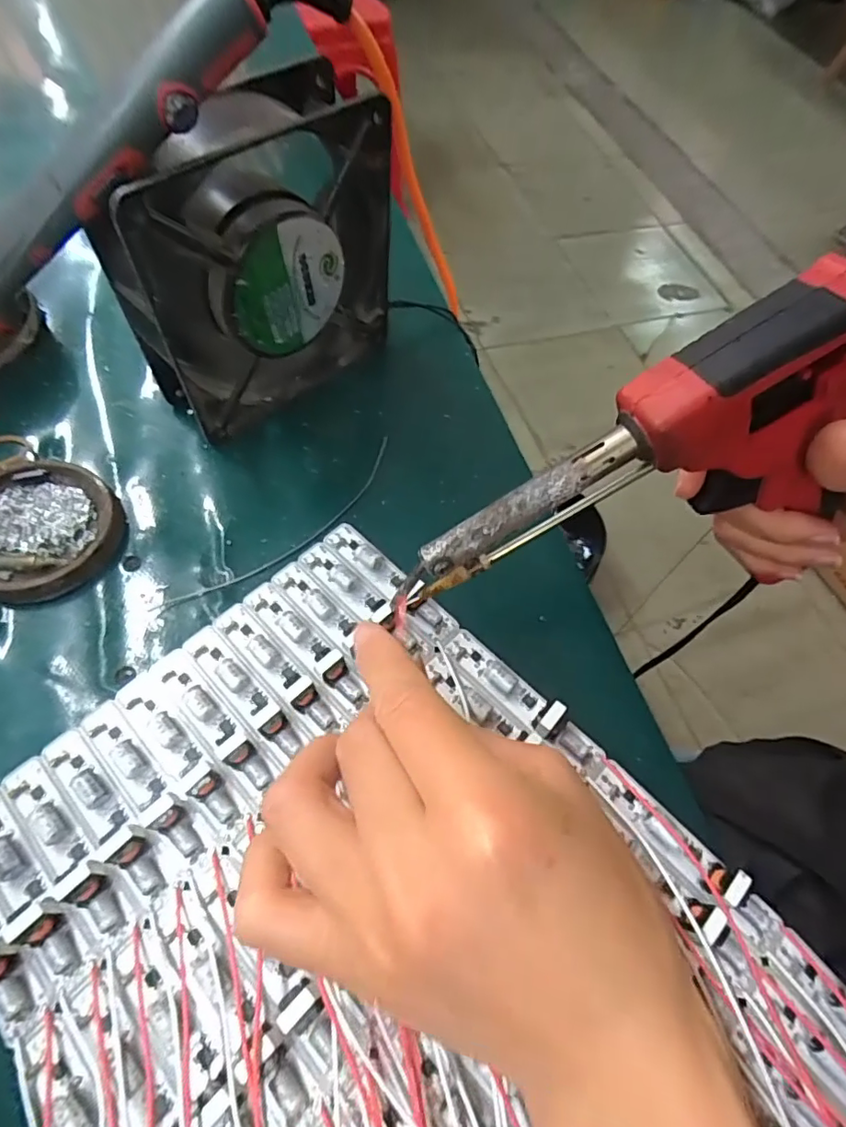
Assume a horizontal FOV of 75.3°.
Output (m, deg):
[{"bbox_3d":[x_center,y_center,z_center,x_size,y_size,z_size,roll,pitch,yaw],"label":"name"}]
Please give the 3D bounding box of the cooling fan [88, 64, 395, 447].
[{"bbox_3d":[-0.074,-0.132,0.249,0.128,0.126,0.043,-39,73,-23],"label":"cooling fan"}]

